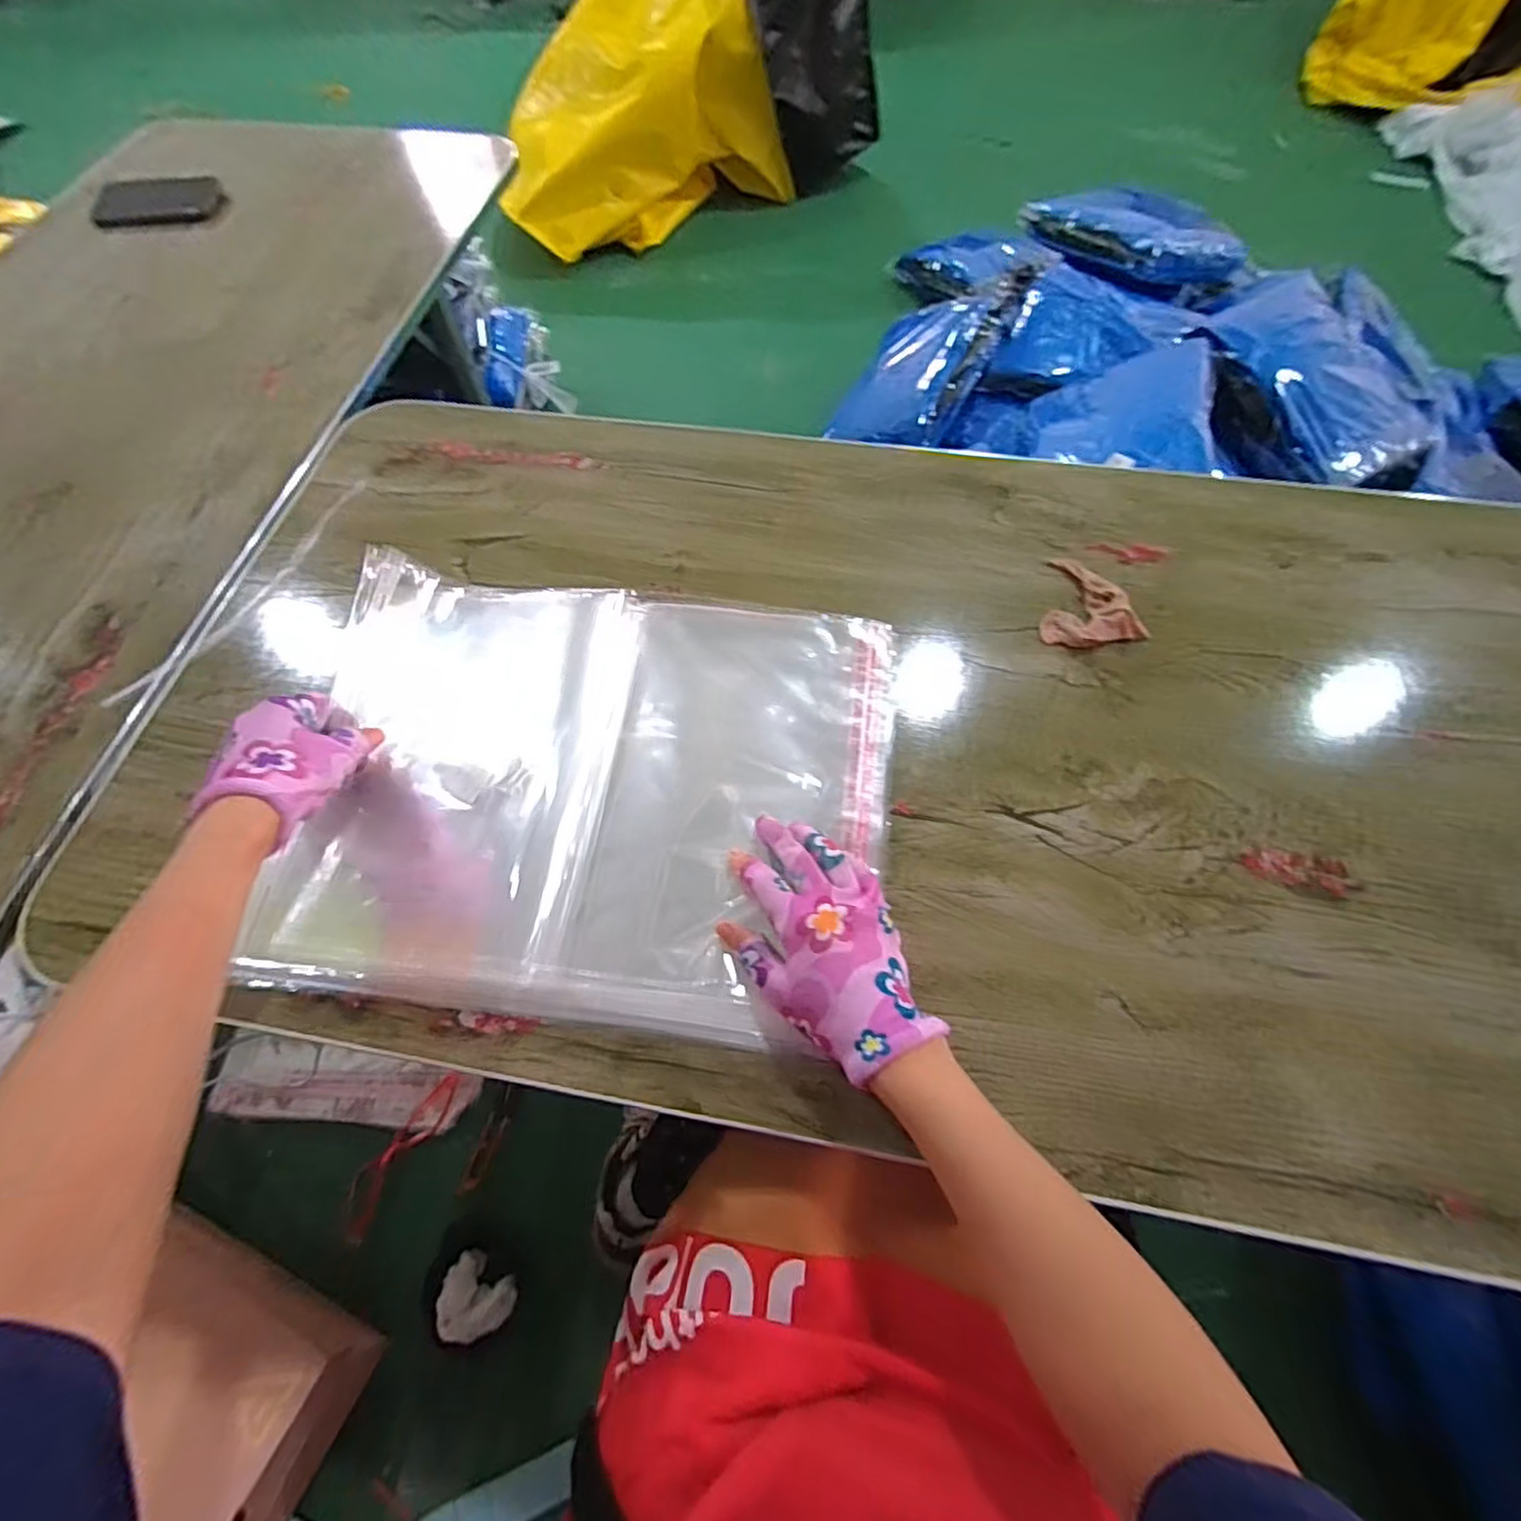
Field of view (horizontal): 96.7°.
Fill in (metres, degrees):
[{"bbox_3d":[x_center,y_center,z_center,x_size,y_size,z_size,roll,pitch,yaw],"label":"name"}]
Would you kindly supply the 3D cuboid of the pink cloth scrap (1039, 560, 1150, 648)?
[{"bbox_3d":[0.270,-0.128,0.550,0.076,0.018,0.086,9,63,6],"label":"pink cloth scrap"}]

